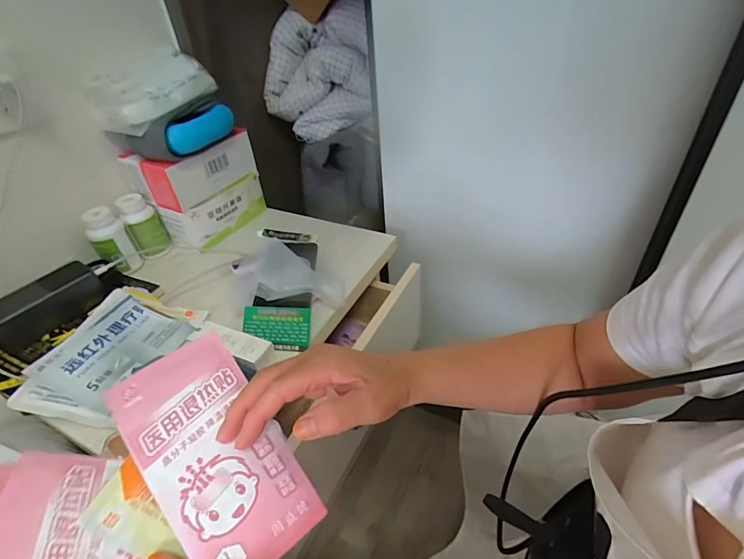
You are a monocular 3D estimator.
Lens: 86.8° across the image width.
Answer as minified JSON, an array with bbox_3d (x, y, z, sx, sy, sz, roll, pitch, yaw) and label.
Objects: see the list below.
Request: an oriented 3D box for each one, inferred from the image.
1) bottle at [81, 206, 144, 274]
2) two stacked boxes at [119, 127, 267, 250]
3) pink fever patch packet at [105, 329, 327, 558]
[{"bbox_3d":[-0.394,-0.062,0.601,0.044,0.100,0.046,12,41,20],"label":"bottle"},{"bbox_3d":[-0.290,-0.162,0.679,0.112,0.147,0.174,18,43,26],"label":"two stacked boxes"},{"bbox_3d":[-0.106,0.120,0.270,0.082,0.007,0.157,-31,80,-25],"label":"pink fever patch packet"}]

